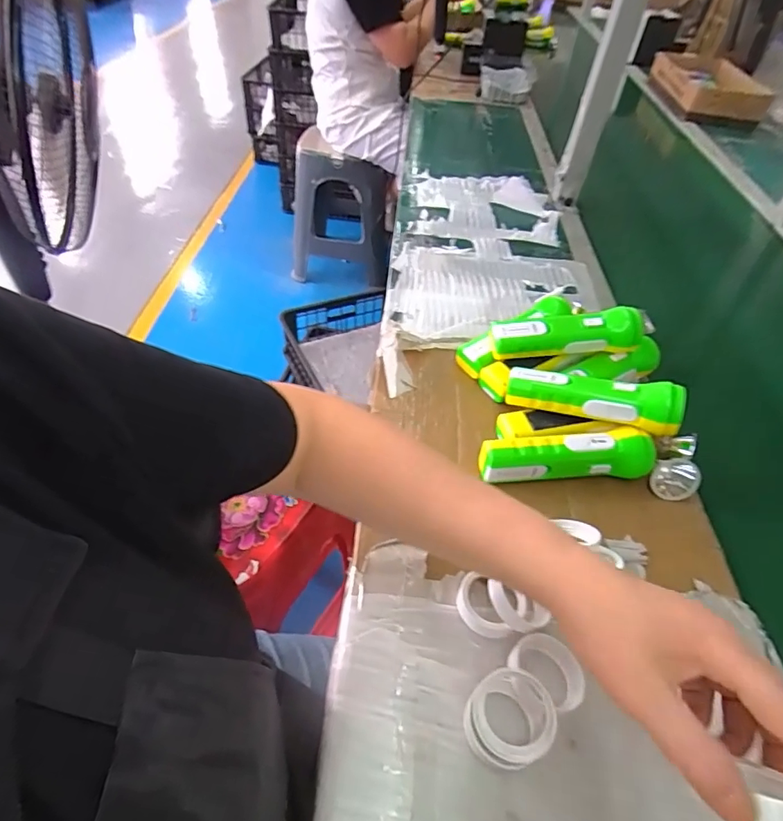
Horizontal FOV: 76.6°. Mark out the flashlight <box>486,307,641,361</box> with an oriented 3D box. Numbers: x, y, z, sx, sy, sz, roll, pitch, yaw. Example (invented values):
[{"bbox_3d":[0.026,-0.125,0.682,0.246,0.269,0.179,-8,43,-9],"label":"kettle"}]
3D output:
[{"bbox_3d":[0.194,-0.086,0.560,0.157,0.050,0.034,3,48,2],"label":"flashlight"}]

